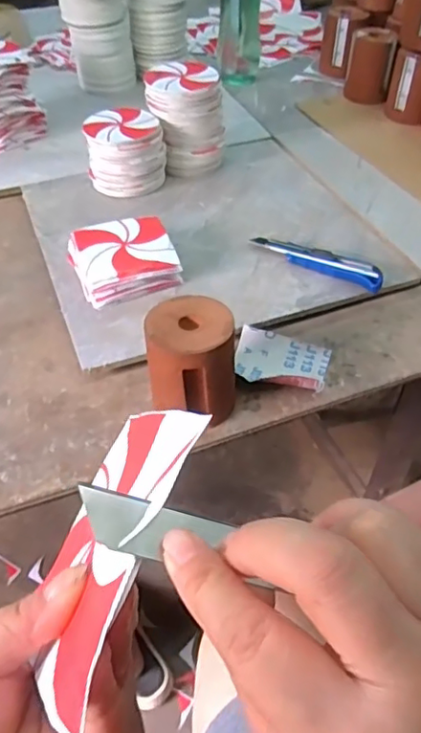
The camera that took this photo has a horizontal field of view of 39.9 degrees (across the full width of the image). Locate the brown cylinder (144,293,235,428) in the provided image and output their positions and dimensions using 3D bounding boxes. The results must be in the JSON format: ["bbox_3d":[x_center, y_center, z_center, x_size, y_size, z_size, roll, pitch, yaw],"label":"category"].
[{"bbox_3d":[-0.017,-0.004,0.526,0.076,0.090,0.083,-4,47,-5],"label":"brown cylinder"}]

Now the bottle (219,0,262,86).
[{"bbox_3d":[0.049,-0.599,0.981,0.072,0.230,0.057,7,47,7],"label":"bottle"}]

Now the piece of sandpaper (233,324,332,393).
[{"bbox_3d":[0.071,-0.008,0.583,0.093,0.023,0.077,12,48,9],"label":"piece of sandpaper"}]

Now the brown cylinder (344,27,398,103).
[{"bbox_3d":[0.272,-0.515,0.996,0.073,0.099,0.069,7,47,7],"label":"brown cylinder"}]

